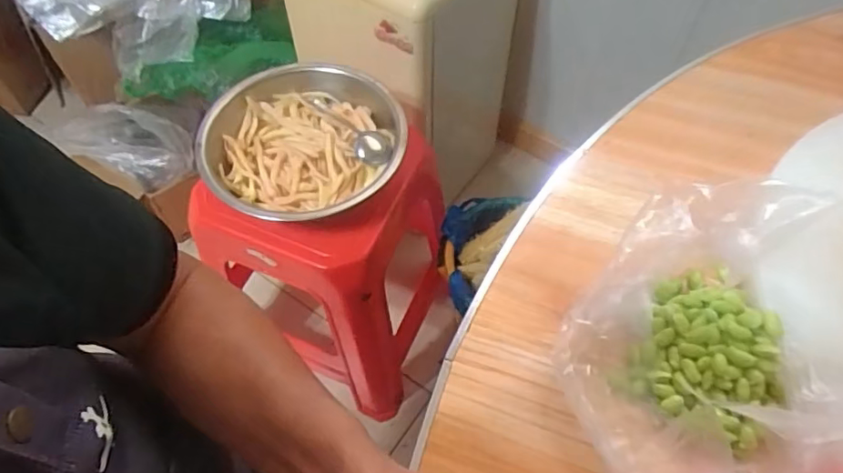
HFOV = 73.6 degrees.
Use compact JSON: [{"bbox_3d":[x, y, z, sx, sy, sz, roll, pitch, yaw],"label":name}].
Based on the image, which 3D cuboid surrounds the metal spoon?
[{"bbox_3d":[-0.101,-0.161,0.817,0.044,0.017,0.172,-33,60,-18],"label":"metal spoon"}]

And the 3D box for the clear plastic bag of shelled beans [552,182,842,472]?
[{"bbox_3d":[0.185,0.071,0.341,0.167,0.094,0.181,36,64,22],"label":"clear plastic bag of shelled beans"}]

